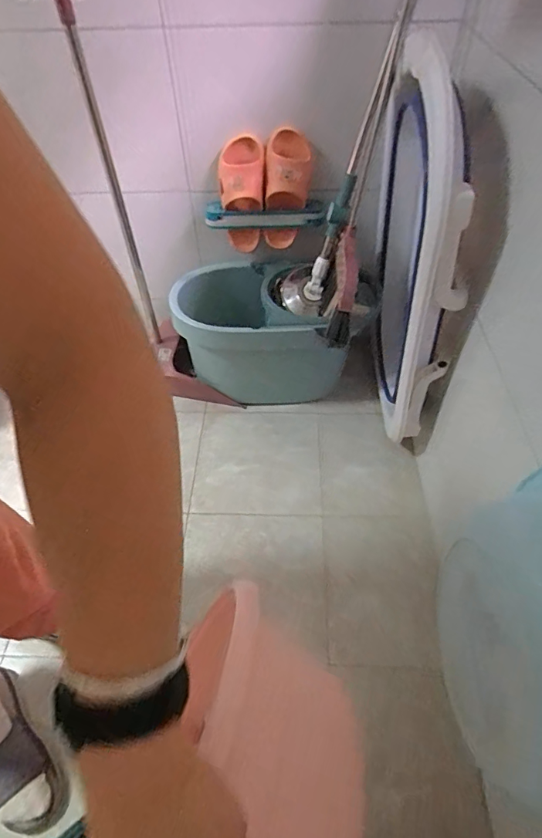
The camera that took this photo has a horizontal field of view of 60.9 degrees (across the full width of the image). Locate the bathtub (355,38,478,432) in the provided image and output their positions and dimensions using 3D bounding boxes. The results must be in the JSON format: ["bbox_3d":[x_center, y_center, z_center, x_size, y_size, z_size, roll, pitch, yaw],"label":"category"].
[{"bbox_3d":[0.262,-0.314,0.944,0.140,0.698,0.461,3,50,5],"label":"bathtub"}]

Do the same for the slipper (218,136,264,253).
[{"bbox_3d":[-0.063,-0.504,1.061,0.104,0.232,0.062,12,51,12],"label":"slipper"}]

